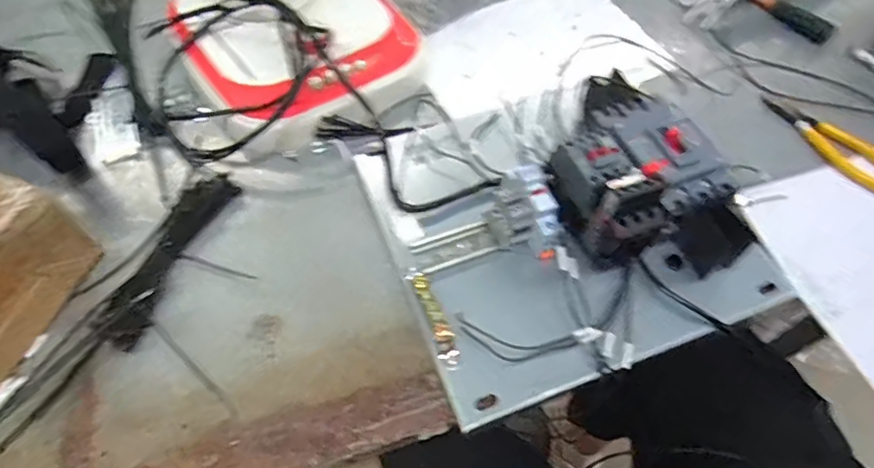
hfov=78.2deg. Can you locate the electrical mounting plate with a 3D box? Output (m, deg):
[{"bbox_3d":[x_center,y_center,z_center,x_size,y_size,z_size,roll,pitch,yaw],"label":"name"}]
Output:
[{"bbox_3d":[0.131,-0.040,0.491,0.354,0.100,0.294,-18,58,-12],"label":"electrical mounting plate"}]

